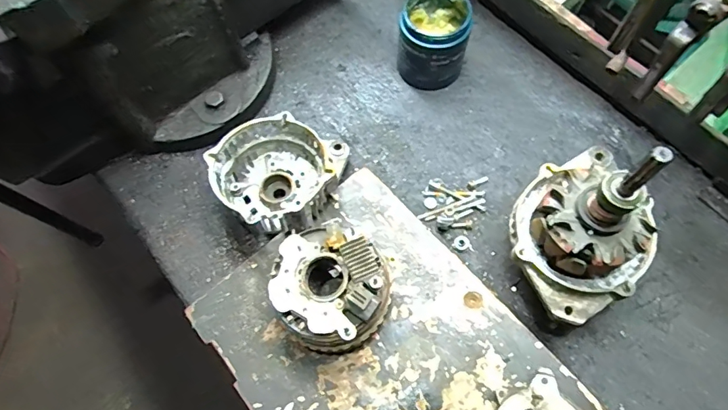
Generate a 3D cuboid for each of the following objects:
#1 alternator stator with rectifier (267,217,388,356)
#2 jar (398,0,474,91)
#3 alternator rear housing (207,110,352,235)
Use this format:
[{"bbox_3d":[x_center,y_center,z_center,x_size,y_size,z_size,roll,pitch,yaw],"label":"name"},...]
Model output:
[{"bbox_3d":[-0.031,0.085,0.468,0.107,0.100,0.114,-1,69,2],"label":"alternator stator with rectifier"},{"bbox_3d":[0.095,-0.222,0.619,0.090,0.098,0.103,9,69,6],"label":"jar"},{"bbox_3d":[-0.099,-0.038,0.552,0.132,0.089,0.143,-1,69,2],"label":"alternator rear housing"}]

